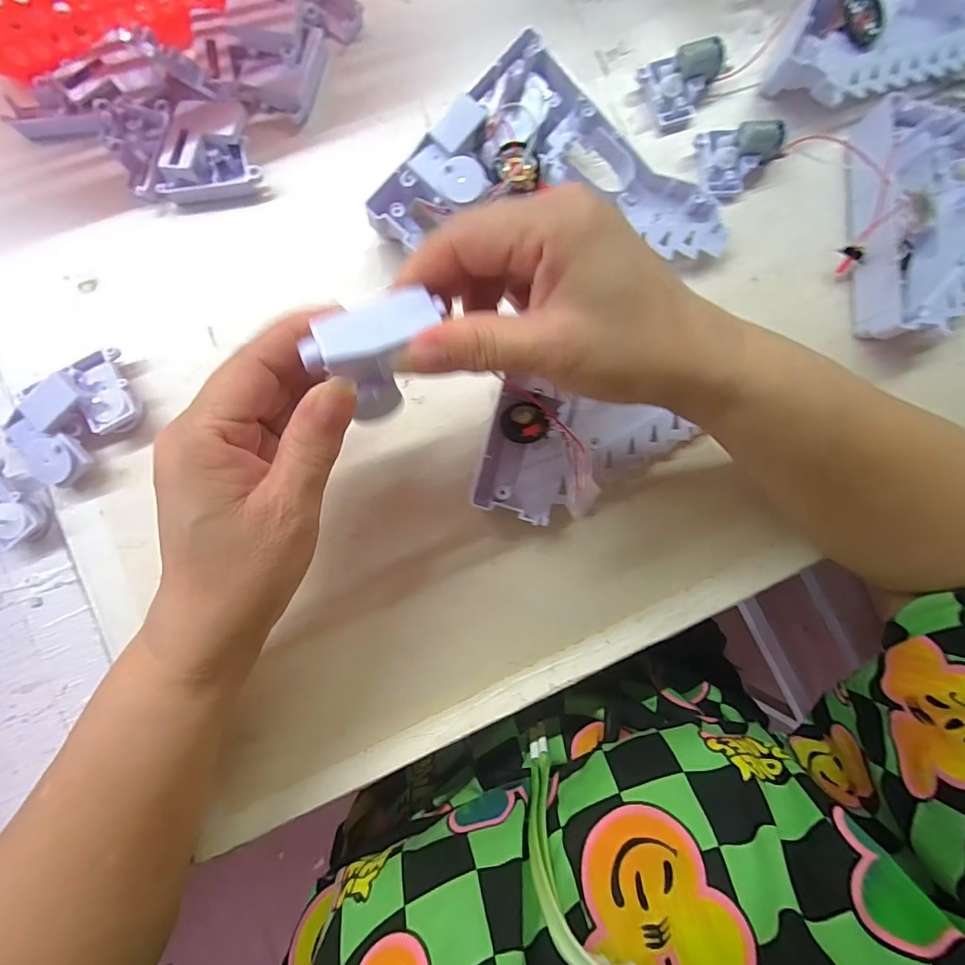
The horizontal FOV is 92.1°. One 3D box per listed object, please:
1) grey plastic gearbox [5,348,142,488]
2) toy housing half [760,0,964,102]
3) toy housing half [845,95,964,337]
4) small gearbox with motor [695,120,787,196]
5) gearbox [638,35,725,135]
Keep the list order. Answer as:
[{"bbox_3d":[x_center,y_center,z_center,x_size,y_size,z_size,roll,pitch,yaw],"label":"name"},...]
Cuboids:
[{"bbox_3d":[-0.205,-0.033,0.237,0.043,0.021,0.067,44,85,0],"label":"grey plastic gearbox"},{"bbox_3d":[0.257,-0.298,0.281,0.182,0.027,0.106,-19,88,-4],"label":"toy housing half"},{"bbox_3d":[0.299,-0.156,0.275,0.153,0.031,0.131,-4,87,-4],"label":"toy housing half"},{"bbox_3d":[0.155,-0.196,0.275,0.045,0.016,0.034,-19,88,-4],"label":"small gearbox with motor"},{"bbox_3d":[0.122,-0.239,0.279,0.045,0.020,0.035,-25,88,-5],"label":"gearbox"}]

